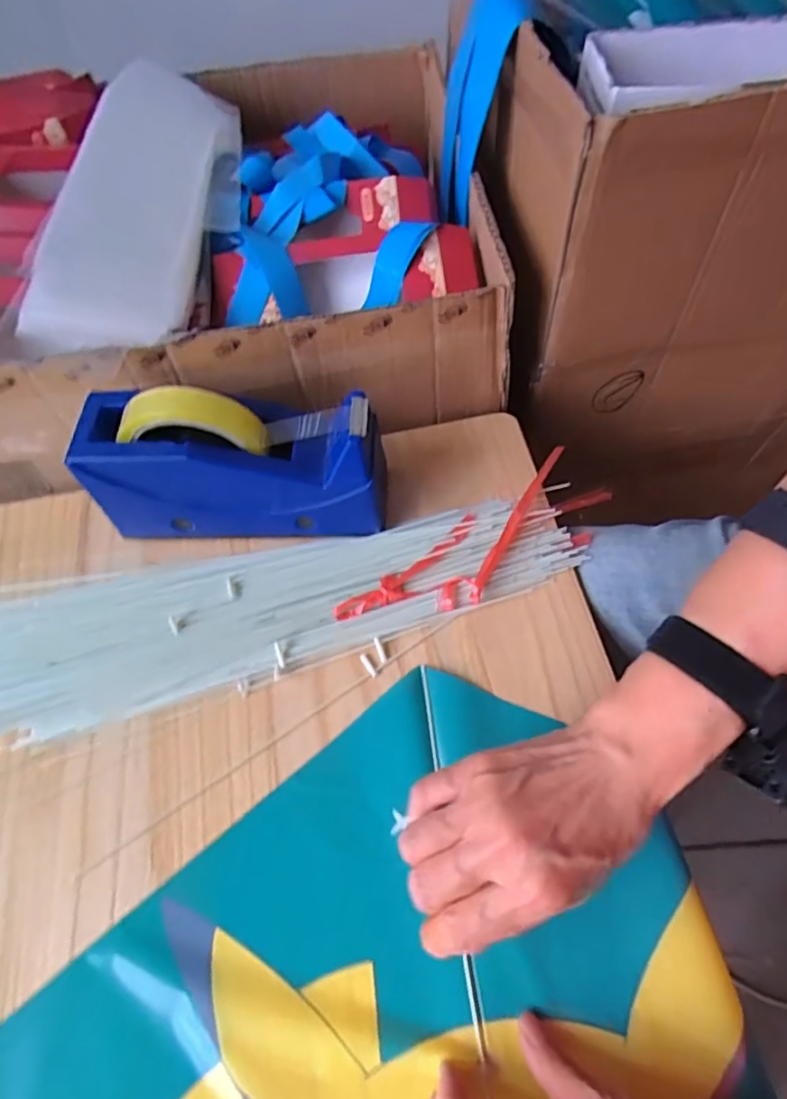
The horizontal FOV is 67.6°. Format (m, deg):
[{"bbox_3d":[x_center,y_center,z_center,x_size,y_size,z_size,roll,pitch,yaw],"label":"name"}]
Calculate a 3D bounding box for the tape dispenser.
[{"bbox_3d":[-0.106,-0.063,0.411,0.200,0.108,0.067,-1,61,2],"label":"tape dispenser"}]

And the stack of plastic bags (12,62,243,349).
[{"bbox_3d":[-0.194,-0.302,0.468,0.105,0.046,0.355,2,62,5],"label":"stack of plastic bags"}]

